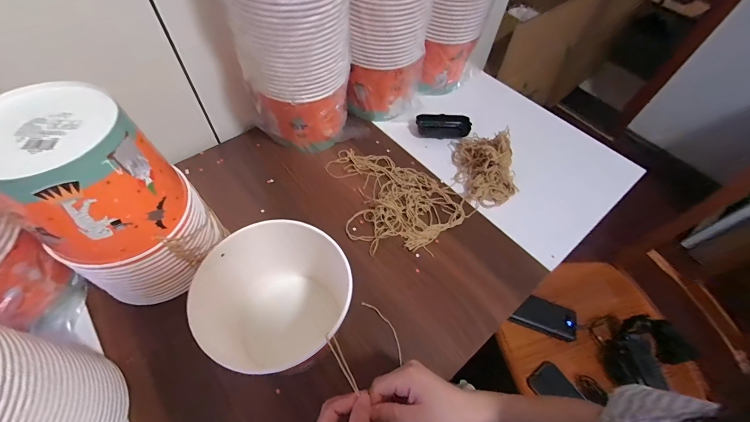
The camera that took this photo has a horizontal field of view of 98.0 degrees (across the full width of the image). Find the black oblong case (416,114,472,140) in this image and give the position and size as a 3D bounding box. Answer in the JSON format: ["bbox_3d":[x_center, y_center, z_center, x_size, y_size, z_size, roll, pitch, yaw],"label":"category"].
[{"bbox_3d":[0.145,-0.180,0.691,0.110,0.028,0.047,-5,56,-6],"label":"black oblong case"}]

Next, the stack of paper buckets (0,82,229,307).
[{"bbox_3d":[-0.309,0.000,0.401,0.141,0.250,0.152,8,56,2],"label":"stack of paper buckets"}]

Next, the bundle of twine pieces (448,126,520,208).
[{"bbox_3d":[0.195,-0.097,0.601,0.093,0.070,0.161,-16,58,-13],"label":"bundle of twine pieces"}]

